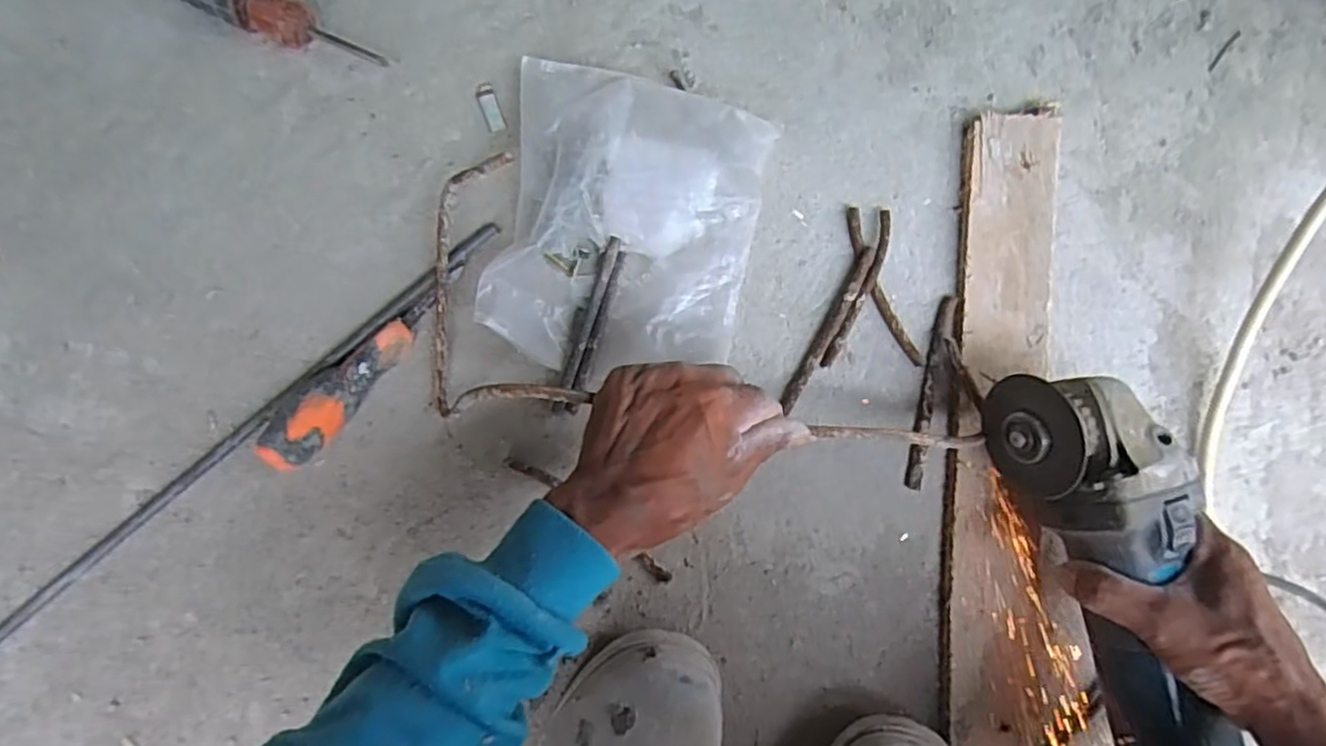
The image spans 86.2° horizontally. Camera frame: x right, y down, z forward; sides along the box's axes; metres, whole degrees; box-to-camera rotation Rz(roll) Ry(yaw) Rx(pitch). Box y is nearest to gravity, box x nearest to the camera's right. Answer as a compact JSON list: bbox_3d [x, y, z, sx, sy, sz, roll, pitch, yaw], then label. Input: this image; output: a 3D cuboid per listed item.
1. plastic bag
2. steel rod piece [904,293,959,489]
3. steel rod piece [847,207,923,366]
[{"bbox_3d":[-0.024,-0.096,0.460,0.166,0.033,0.195,12,86,-2],"label":"plastic bag"},{"bbox_3d":[0.181,0.013,0.475,0.012,0.007,0.132,13,86,-2],"label":"steel rod piece"},{"bbox_3d":[0.148,-0.058,0.481,0.014,0.006,0.115,-23,88,-4],"label":"steel rod piece"}]

